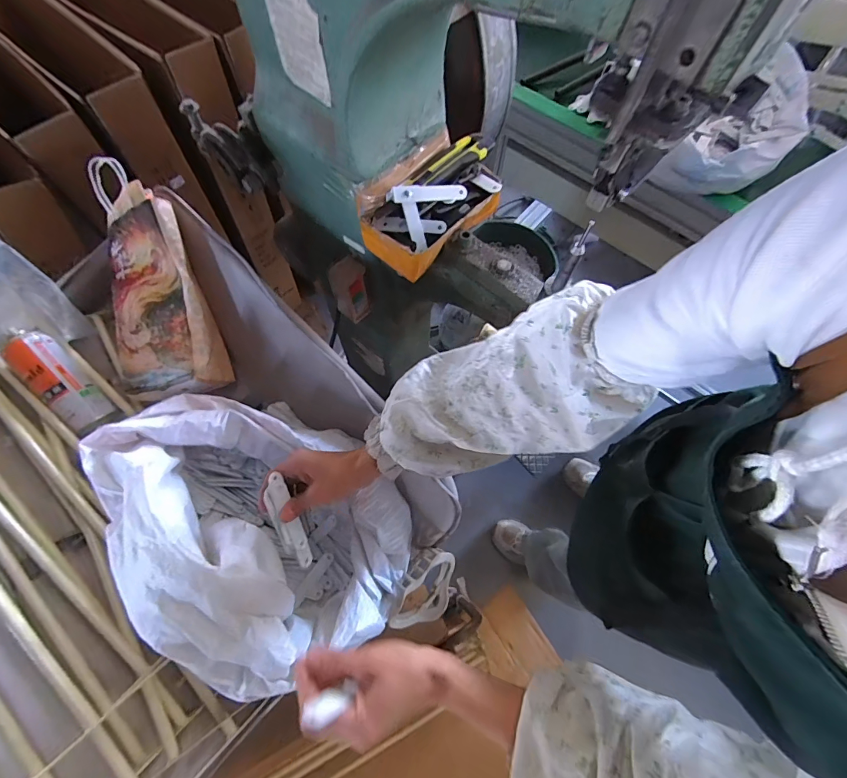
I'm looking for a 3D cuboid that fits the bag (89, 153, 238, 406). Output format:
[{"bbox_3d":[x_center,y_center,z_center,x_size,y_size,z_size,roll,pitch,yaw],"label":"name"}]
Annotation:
[{"bbox_3d":[-0.421,-0.164,0.613,0.153,0.077,0.363,-18,88,-7],"label":"bag"}]

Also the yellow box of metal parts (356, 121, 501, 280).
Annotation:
[{"bbox_3d":[0.024,-0.251,0.532,0.114,0.074,0.209,42,74,15],"label":"yellow box of metal parts"}]

